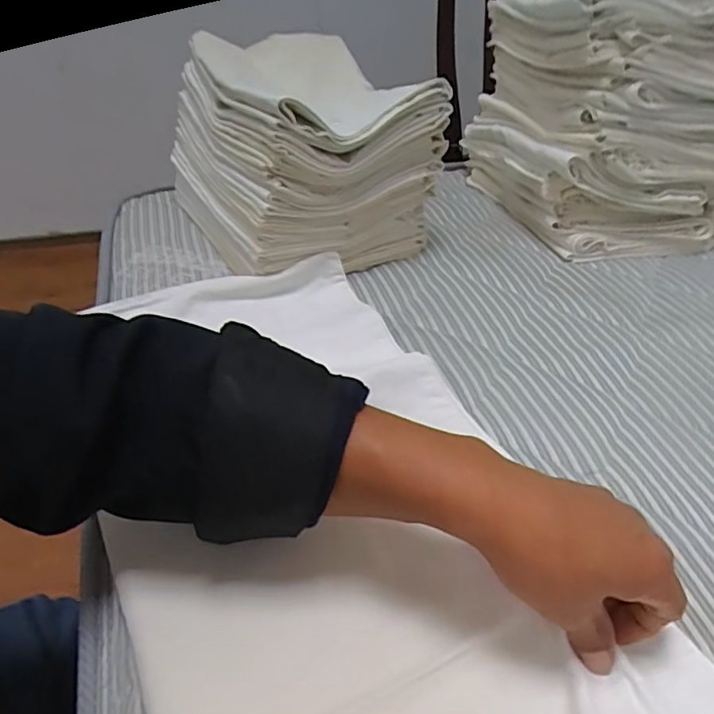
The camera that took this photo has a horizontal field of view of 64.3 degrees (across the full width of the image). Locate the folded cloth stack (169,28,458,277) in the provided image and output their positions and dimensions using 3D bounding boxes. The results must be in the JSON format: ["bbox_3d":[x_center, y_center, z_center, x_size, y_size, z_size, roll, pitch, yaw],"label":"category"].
[{"bbox_3d":[-0.044,-0.171,0.511,0.174,0.188,0.170,-29,53,-30],"label":"folded cloth stack"}]

